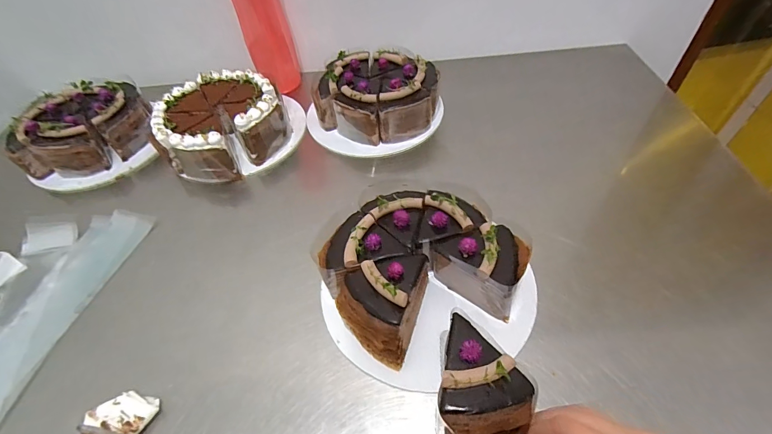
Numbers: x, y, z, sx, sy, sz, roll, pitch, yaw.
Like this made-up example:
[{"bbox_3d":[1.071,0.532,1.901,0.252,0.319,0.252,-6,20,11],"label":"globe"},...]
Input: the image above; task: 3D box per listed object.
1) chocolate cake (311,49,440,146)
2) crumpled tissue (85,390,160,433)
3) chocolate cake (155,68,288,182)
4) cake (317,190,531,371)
[{"bbox_3d":[-0.014,-0.183,0.547,0.177,0.068,0.142,25,58,23],"label":"chocolate cake"},{"bbox_3d":[-0.237,0.181,0.305,0.044,0.015,0.082,31,60,26],"label":"crumpled tissue"},{"bbox_3d":[-0.241,-0.139,0.535,0.179,0.064,0.167,-33,56,-19],"label":"chocolate cake"},{"bbox_3d":[0.035,0.046,0.356,0.181,0.067,0.149,-20,52,-11],"label":"cake"}]

